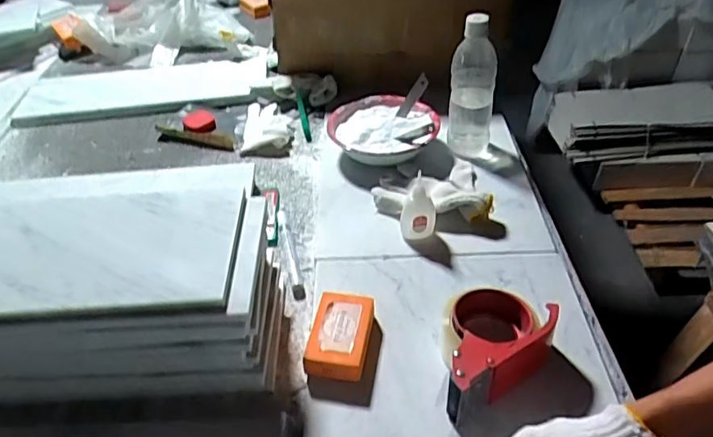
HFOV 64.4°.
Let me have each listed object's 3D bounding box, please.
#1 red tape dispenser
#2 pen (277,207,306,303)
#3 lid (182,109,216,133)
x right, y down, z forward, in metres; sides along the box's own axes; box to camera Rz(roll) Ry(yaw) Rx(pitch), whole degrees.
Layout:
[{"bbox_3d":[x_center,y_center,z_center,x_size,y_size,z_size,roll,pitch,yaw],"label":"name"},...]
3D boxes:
[{"bbox_3d":[0.141,0.135,0.565,0.112,0.061,0.140,5,42,11],"label":"red tape dispenser"},{"bbox_3d":[-0.087,0.040,0.736,0.014,0.011,0.164,-11,40,-8],"label":"pen"},{"bbox_3d":[-0.276,-0.172,0.996,0.055,0.014,0.057,-9,43,-8],"label":"lid"}]

